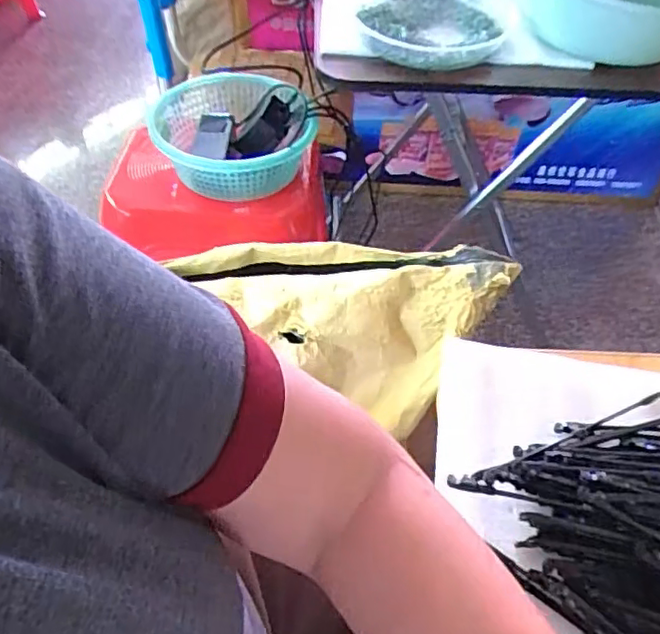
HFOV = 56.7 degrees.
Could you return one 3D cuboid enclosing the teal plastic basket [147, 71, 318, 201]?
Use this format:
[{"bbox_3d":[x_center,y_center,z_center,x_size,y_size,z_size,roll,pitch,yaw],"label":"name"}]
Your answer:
[{"bbox_3d":[-0.147,-0.282,0.926,0.234,0.082,0.258,0,50,-3],"label":"teal plastic basket"}]

